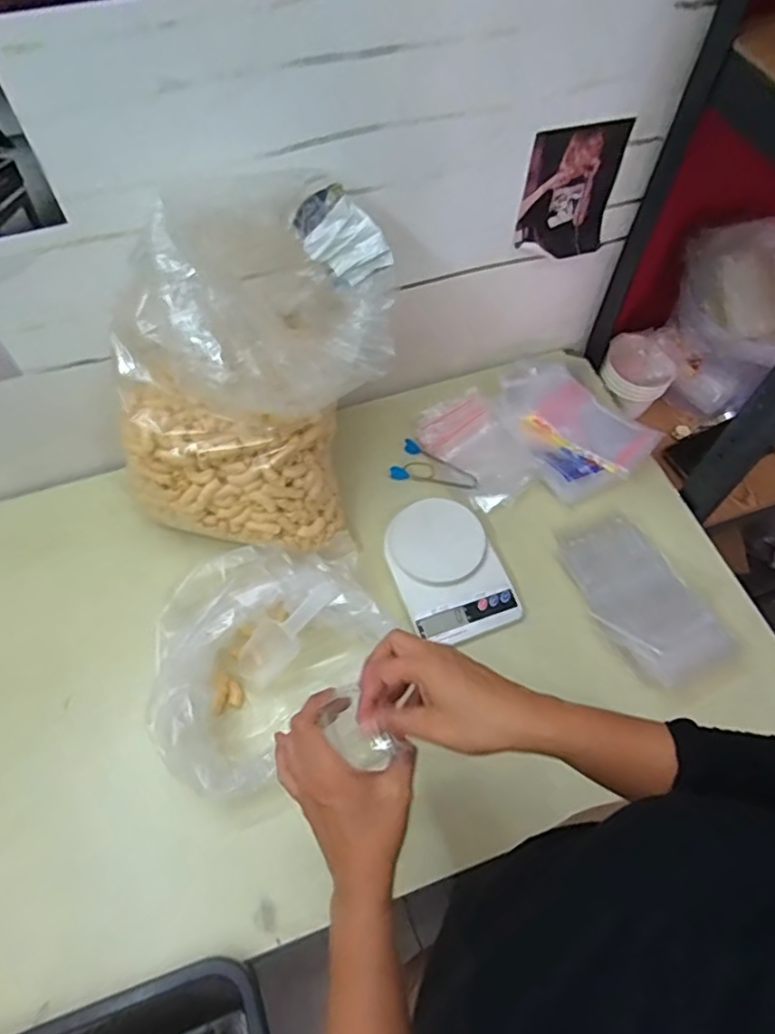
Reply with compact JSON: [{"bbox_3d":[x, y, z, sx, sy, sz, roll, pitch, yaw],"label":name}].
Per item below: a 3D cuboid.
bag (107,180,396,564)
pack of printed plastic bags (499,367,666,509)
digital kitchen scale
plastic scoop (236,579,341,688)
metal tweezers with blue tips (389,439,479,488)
[{"bbox_3d":[-0.132,-0.144,0.668,0.258,0.335,0.247,14,61,7],"label":"bag"},{"bbox_3d":[0.258,-0.129,0.870,0.171,0.033,0.212,-23,63,-13],"label":"pack of printed plastic bags"},{"bbox_3d":[0.074,0.062,0.758,0.128,0.029,0.174,-20,63,-11],"label":"digital kitchen scale"},{"bbox_3d":[-0.109,0.129,0.700,0.047,0.150,0.054,6,47,-51],"label":"plastic scoop"},{"bbox_3d":[0.065,-0.060,0.839,0.112,0.013,0.060,23,63,12],"label":"metal tweezers with blue tips"}]

